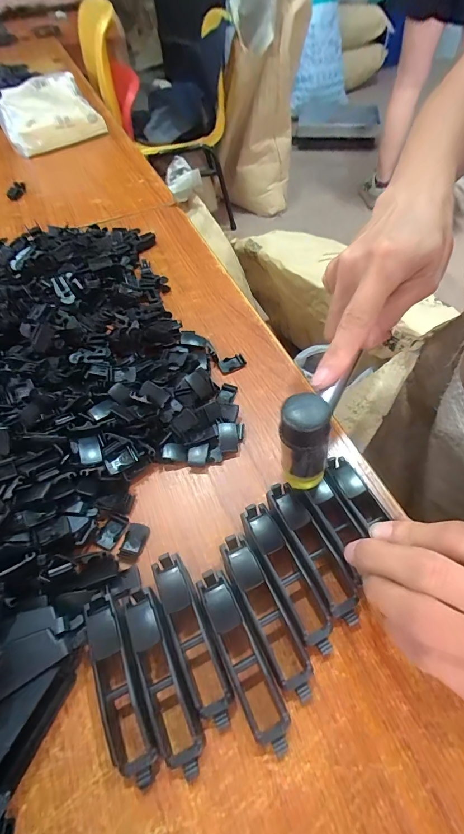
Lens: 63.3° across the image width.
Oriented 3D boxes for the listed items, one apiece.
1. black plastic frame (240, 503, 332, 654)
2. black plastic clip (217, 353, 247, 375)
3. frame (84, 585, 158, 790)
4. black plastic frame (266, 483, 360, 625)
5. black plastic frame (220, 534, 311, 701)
[{"bbox_3d":[0.027,0.081,0.195,0.016,0.016,0.076,-24,57,-13],"label":"black plastic frame"},{"bbox_3d":[0.000,-0.041,0.290,0.021,0.004,0.013,-24,57,-13],"label":"black plastic clip"},{"bbox_3d":[-0.054,0.120,0.173,0.022,0.016,0.077,-20,56,-11],"label":"frame"},{"bbox_3d":[0.043,0.070,0.201,0.018,0.017,0.075,-24,57,-13],"label":"black plastic frame"},{"bbox_3d":[0.016,0.097,0.187,0.016,0.020,0.076,-23,56,-13],"label":"black plastic frame"}]

